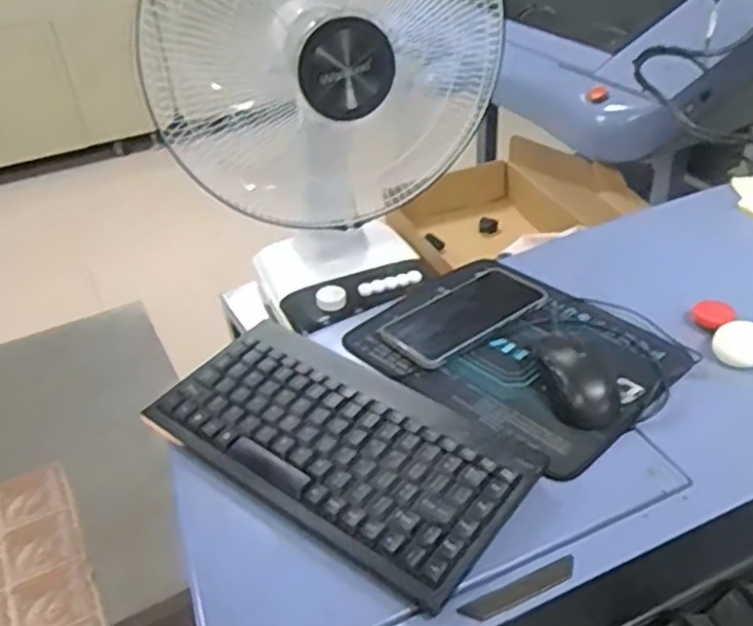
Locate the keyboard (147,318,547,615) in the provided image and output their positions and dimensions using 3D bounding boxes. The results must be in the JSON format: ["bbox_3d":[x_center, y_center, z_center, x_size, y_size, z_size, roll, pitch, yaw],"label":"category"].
[{"bbox_3d":[-0.032,0.097,0.564,0.289,0.030,0.146,21,43,31],"label":"keyboard"}]

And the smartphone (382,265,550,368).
[{"bbox_3d":[0.084,0.000,0.698,0.156,0.016,0.078,-26,41,-26],"label":"smartphone"}]

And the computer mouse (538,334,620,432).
[{"bbox_3d":[0.171,0.053,0.605,0.049,0.032,0.097,-5,36,-1],"label":"computer mouse"}]

